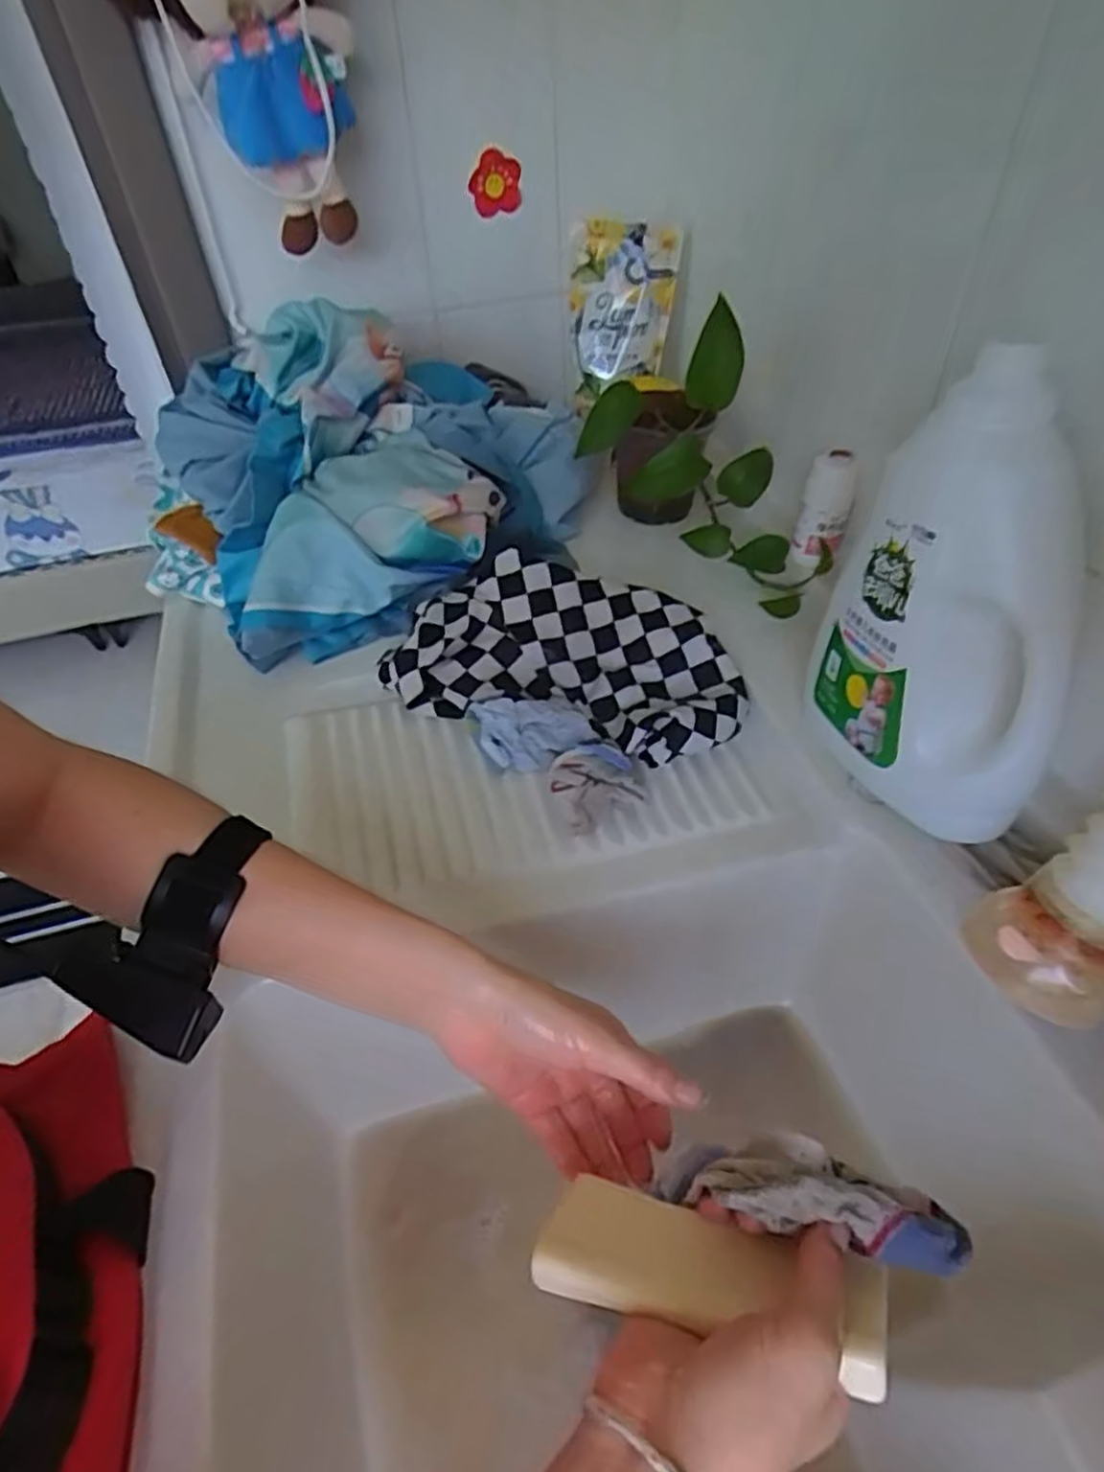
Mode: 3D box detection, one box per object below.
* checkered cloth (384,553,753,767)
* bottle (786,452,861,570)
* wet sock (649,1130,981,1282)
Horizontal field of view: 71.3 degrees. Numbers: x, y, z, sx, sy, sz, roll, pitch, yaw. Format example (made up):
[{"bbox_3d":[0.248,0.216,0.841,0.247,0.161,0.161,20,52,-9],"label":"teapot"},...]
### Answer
[{"bbox_3d":[0.016,-0.070,0.627,0.272,0.063,0.157,9,46,13],"label":"checkered cloth"},{"bbox_3d":[0.250,-0.208,0.706,0.045,0.092,0.047,13,47,16],"label":"bottle"},{"bbox_3d":[0.098,0.179,0.301,0.112,0.043,0.033,2,43,26],"label":"wet sock"}]

